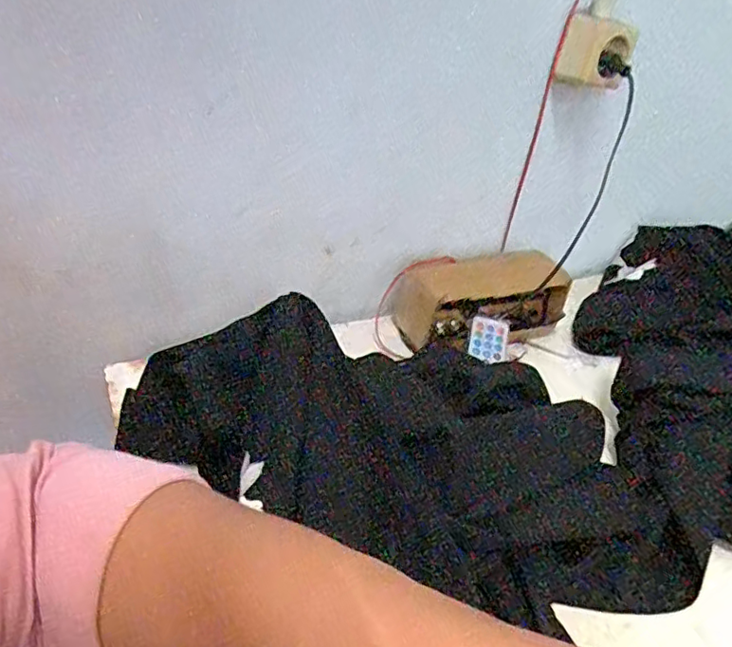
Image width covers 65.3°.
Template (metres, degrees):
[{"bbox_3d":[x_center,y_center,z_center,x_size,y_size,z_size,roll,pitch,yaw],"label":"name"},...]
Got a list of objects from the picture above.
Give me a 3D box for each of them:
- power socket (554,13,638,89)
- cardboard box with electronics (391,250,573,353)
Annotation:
[{"bbox_3d":[0.230,-0.271,0.571,0.064,0.058,0.038,-9,38,-23],"label":"power socket"},{"bbox_3d":[0.129,-0.025,0.637,0.185,0.077,0.073,-8,37,-22],"label":"cardboard box with electronics"}]

